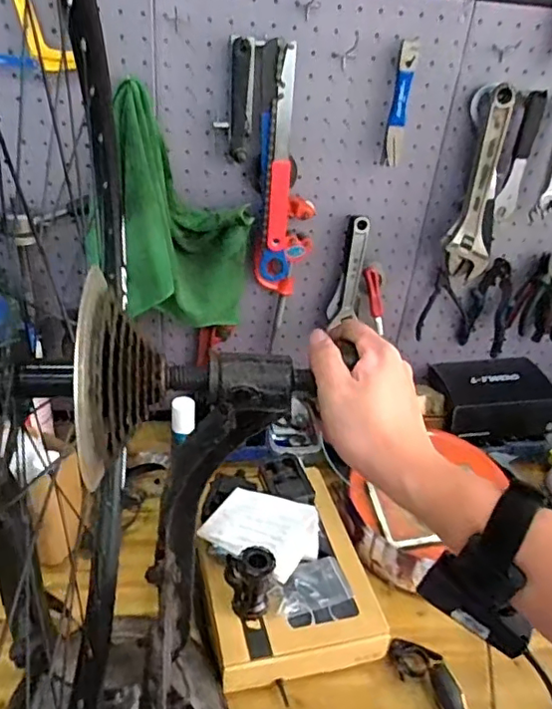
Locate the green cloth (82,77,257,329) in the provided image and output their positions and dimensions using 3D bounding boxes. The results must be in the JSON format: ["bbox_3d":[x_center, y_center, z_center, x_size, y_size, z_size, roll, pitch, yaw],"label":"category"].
[{"bbox_3d":[-0.143,-0.195,0.877,0.188,0.334,0.137,12,33,10],"label":"green cloth"}]

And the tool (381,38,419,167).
[{"bbox_3d":[0.183,-0.367,0.854,0.026,0.168,0.033,10,32,6],"label":"tool"}]

